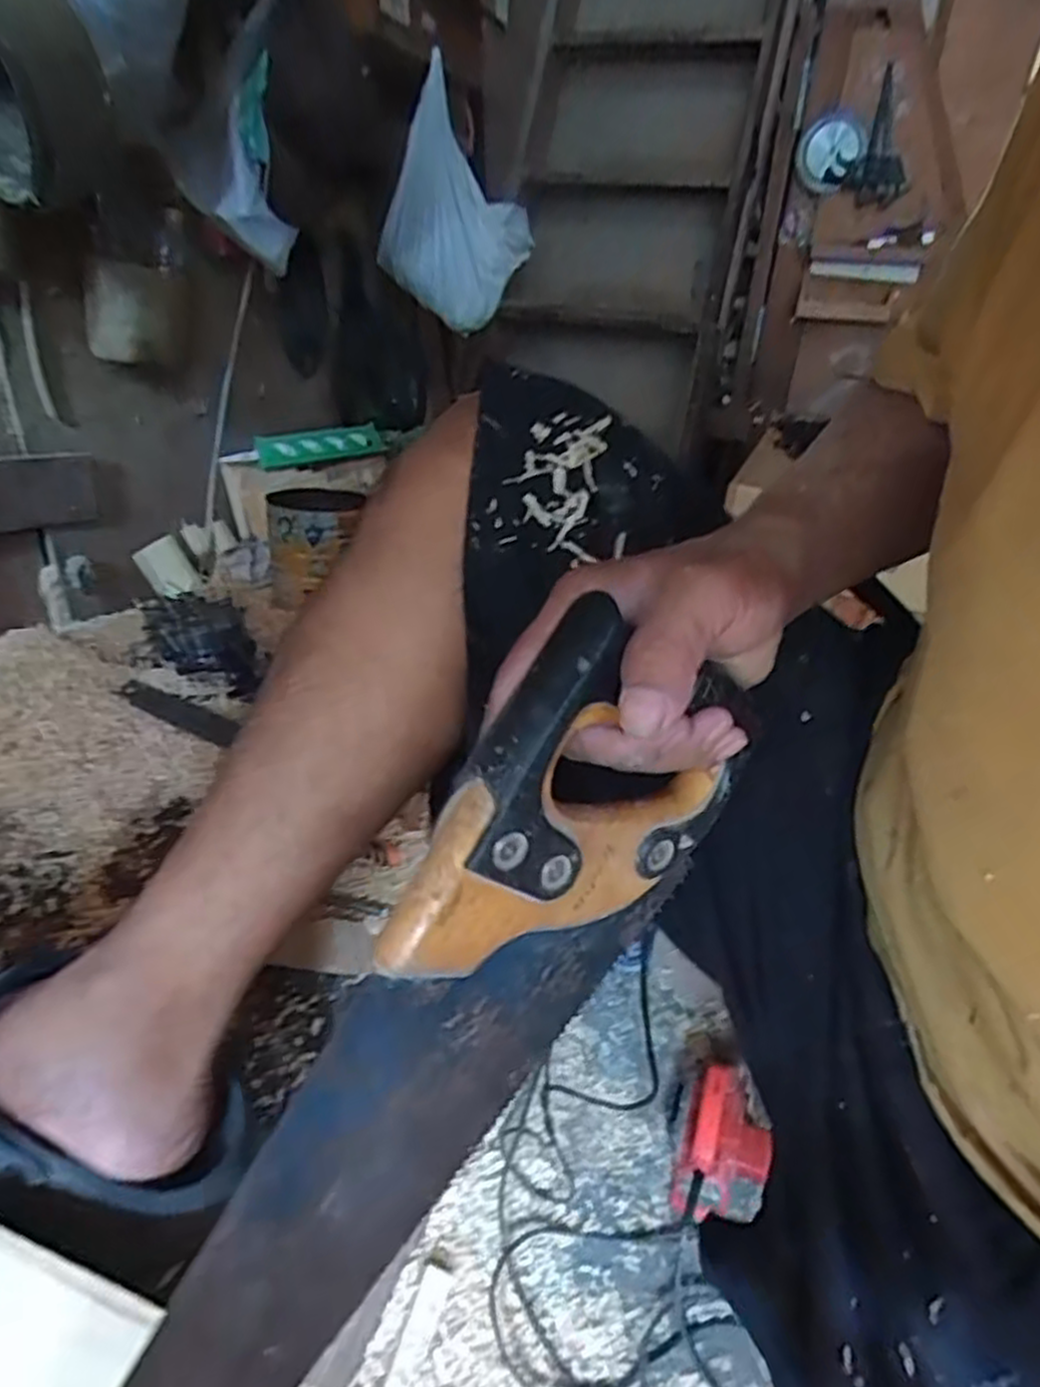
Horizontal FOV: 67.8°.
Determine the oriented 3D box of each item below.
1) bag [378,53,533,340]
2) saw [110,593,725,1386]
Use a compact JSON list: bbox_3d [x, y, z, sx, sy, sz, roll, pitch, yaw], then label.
[{"bbox_3d":[-0.123,-0.875,1.401,0.248,0.358,0.202,25,33,36],"label":"bag"},{"bbox_3d":[-0.063,0.184,0.270,0.034,0.438,0.109,28,-7,39],"label":"saw"}]

